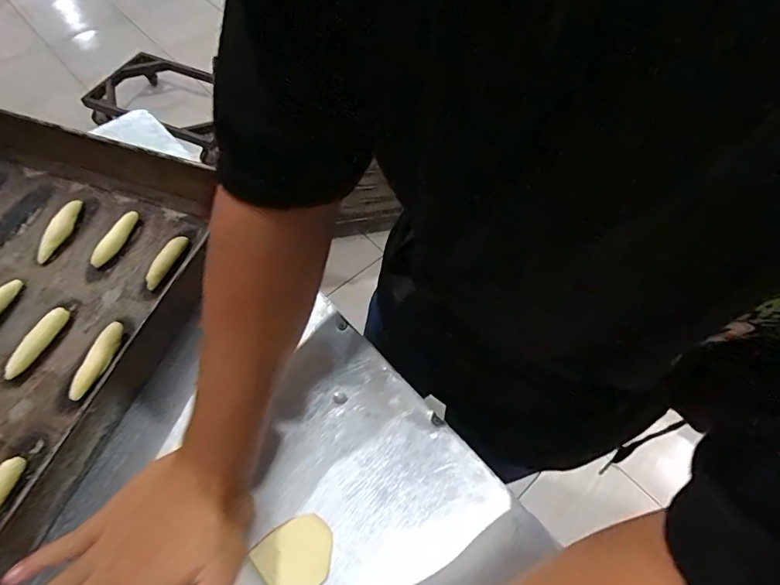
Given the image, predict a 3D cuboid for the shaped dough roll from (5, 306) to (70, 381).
[{"bbox_3d":[-0.316,0.044,0.392,0.015,0.011,0.069,18,60,9],"label":"shaped dough roll"}]

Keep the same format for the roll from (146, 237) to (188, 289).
[{"bbox_3d":[-0.225,-0.031,0.438,0.017,0.012,0.063,18,60,9],"label":"roll"}]

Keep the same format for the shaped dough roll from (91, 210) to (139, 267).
[{"bbox_3d":[-0.284,-0.056,0.452,0.014,0.013,0.069,17,60,9],"label":"shaped dough roll"}]

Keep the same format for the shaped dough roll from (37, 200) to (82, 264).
[{"bbox_3d":[-0.349,-0.066,0.459,0.019,0.012,0.075,4,59,1],"label":"shaped dough roll"}]

